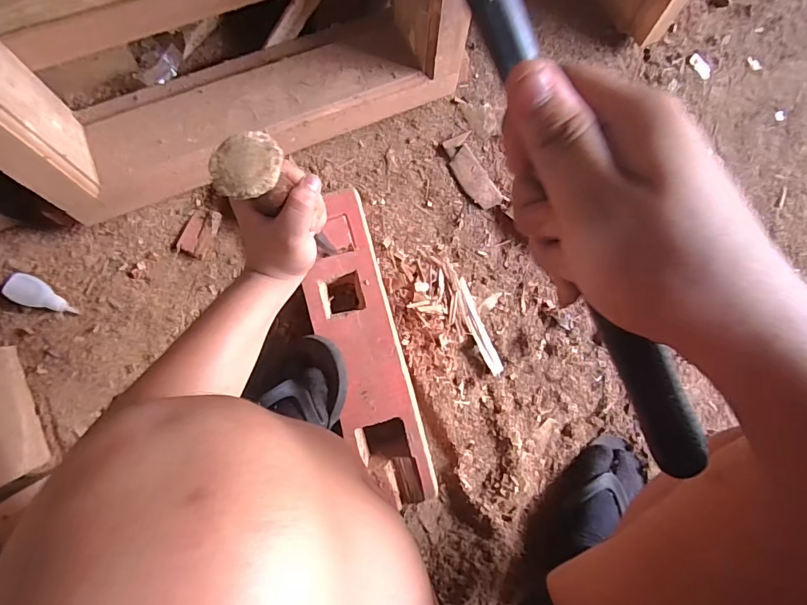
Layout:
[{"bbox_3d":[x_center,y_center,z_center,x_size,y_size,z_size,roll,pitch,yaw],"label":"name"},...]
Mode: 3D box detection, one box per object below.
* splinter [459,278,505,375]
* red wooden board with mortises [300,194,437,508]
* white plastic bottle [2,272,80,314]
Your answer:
[{"bbox_3d":[0.108,0.038,0.627,0.021,0.009,0.144,-25,94,-7],"label":"splinter"},{"bbox_3d":[-0.052,0.067,0.574,0.108,0.057,0.408,-16,88,-7],"label":"red wooden board with mortises"},{"bbox_3d":[-0.450,-0.006,0.545,0.078,0.020,0.034,32,87,-22],"label":"white plastic bottle"}]

